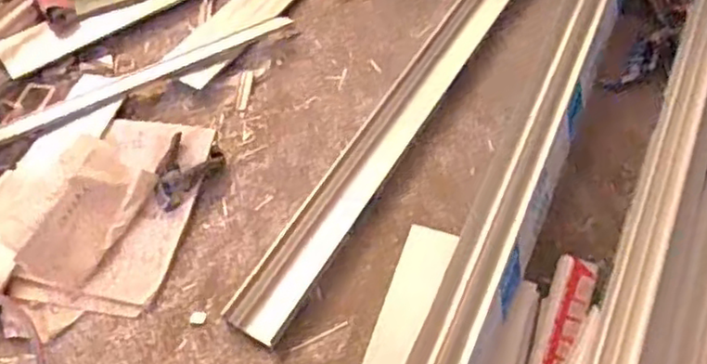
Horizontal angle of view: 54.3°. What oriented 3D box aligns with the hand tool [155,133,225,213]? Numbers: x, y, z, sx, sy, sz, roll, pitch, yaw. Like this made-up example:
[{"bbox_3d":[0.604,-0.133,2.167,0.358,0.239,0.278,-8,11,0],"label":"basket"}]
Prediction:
[{"bbox_3d":[-0.229,-0.007,0.943,0.075,0.021,0.109,14,54,12],"label":"hand tool"}]

